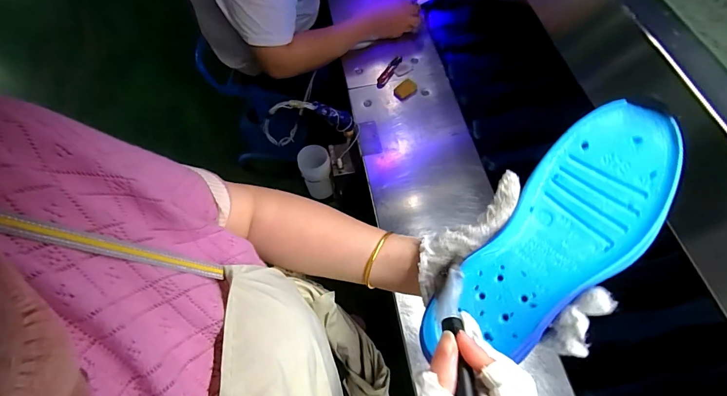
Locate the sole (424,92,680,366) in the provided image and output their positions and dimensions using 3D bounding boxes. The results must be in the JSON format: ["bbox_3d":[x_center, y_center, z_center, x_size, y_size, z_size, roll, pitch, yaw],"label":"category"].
[{"bbox_3d":[0.149,0.038,0.301,0.088,0.019,0.247,41,94,21],"label":"sole"}]

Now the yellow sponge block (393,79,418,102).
[{"bbox_3d":[0.098,-0.248,0.873,0.053,0.015,0.039,-38,66,-17],"label":"yellow sponge block"}]

